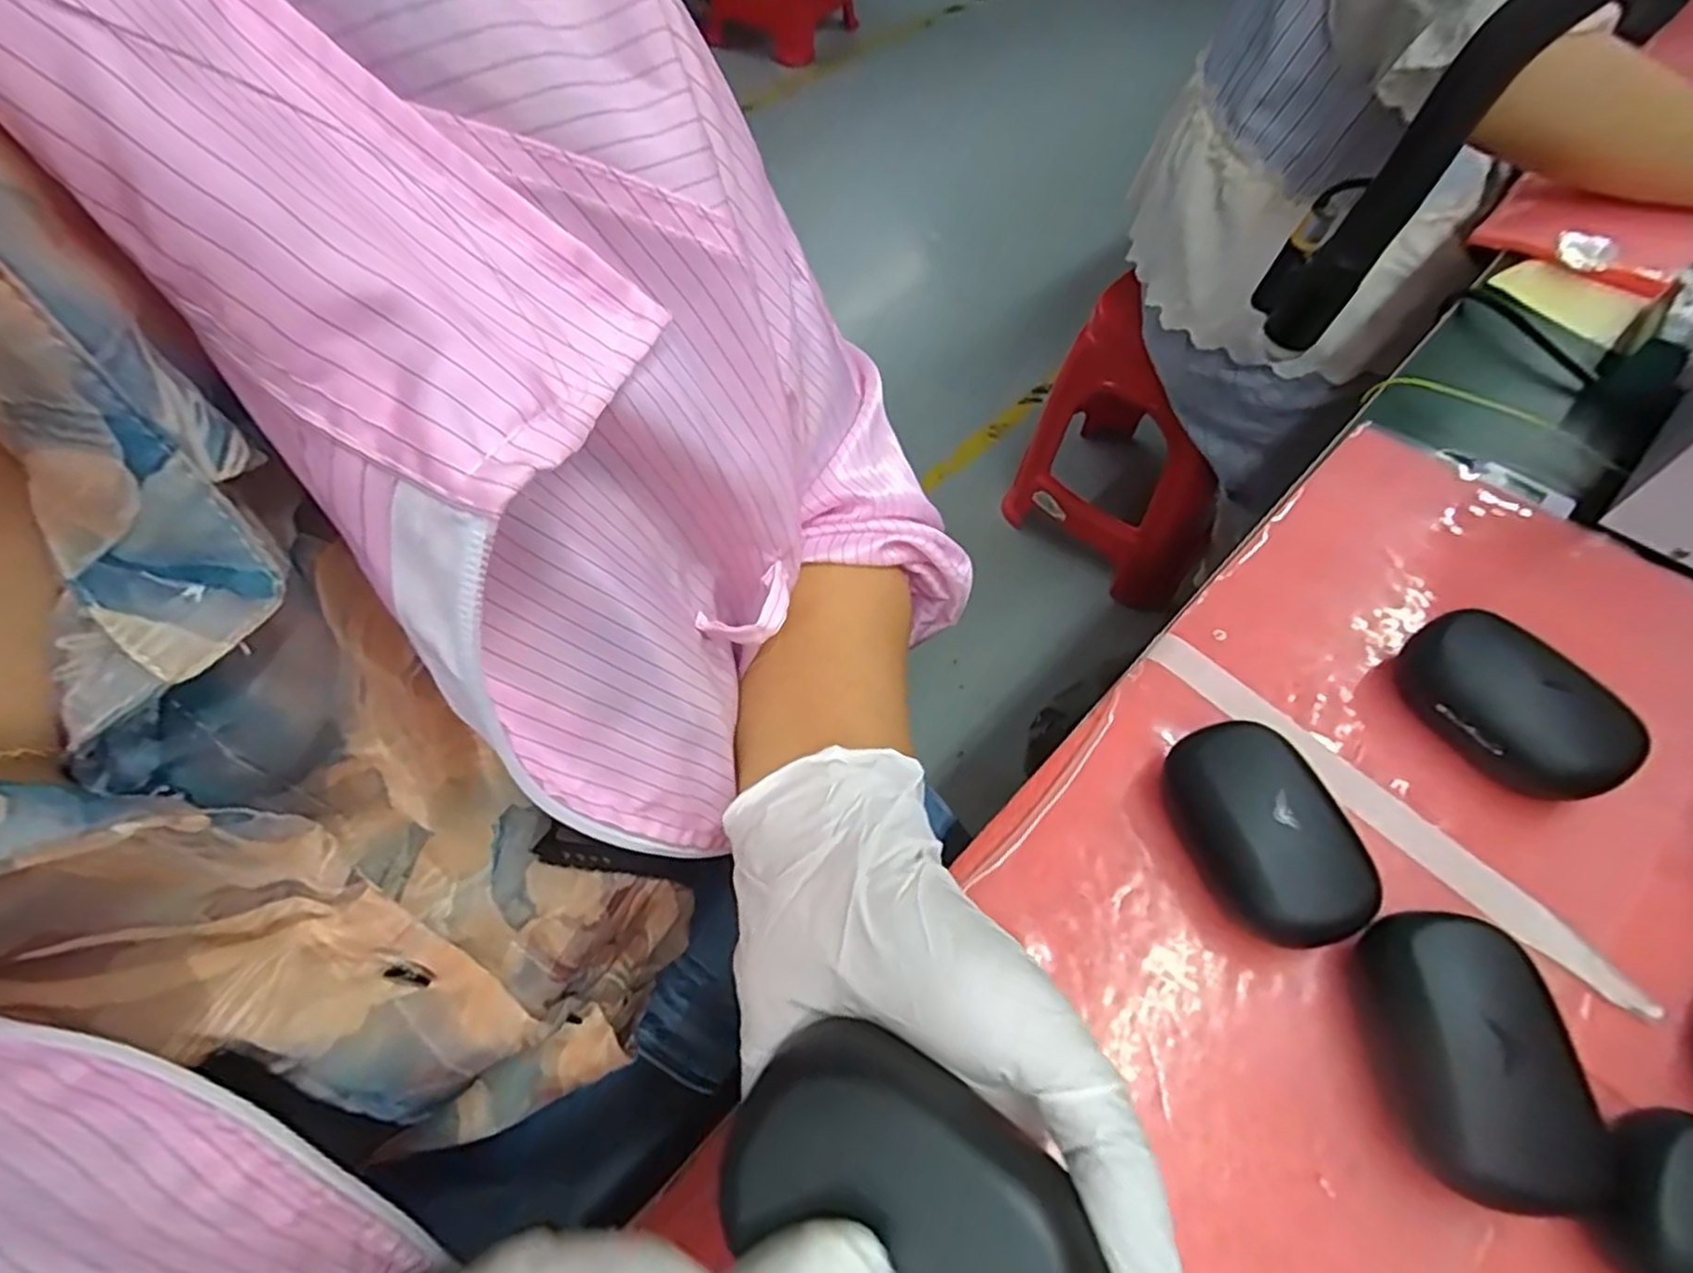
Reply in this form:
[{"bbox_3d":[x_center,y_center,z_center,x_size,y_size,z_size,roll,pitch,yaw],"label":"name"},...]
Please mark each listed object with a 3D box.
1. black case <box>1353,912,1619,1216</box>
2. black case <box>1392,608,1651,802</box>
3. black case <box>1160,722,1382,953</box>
[{"bbox_3d":[0.211,0.141,0.246,0.058,0.036,0.083,9,58,8],"label":"black case"},{"bbox_3d":[0.282,0.031,0.314,0.050,0.037,0.083,-27,60,-14],"label":"black case"},{"bbox_3d":[0.165,0.077,0.287,0.047,0.041,0.083,-18,58,-9],"label":"black case"}]

